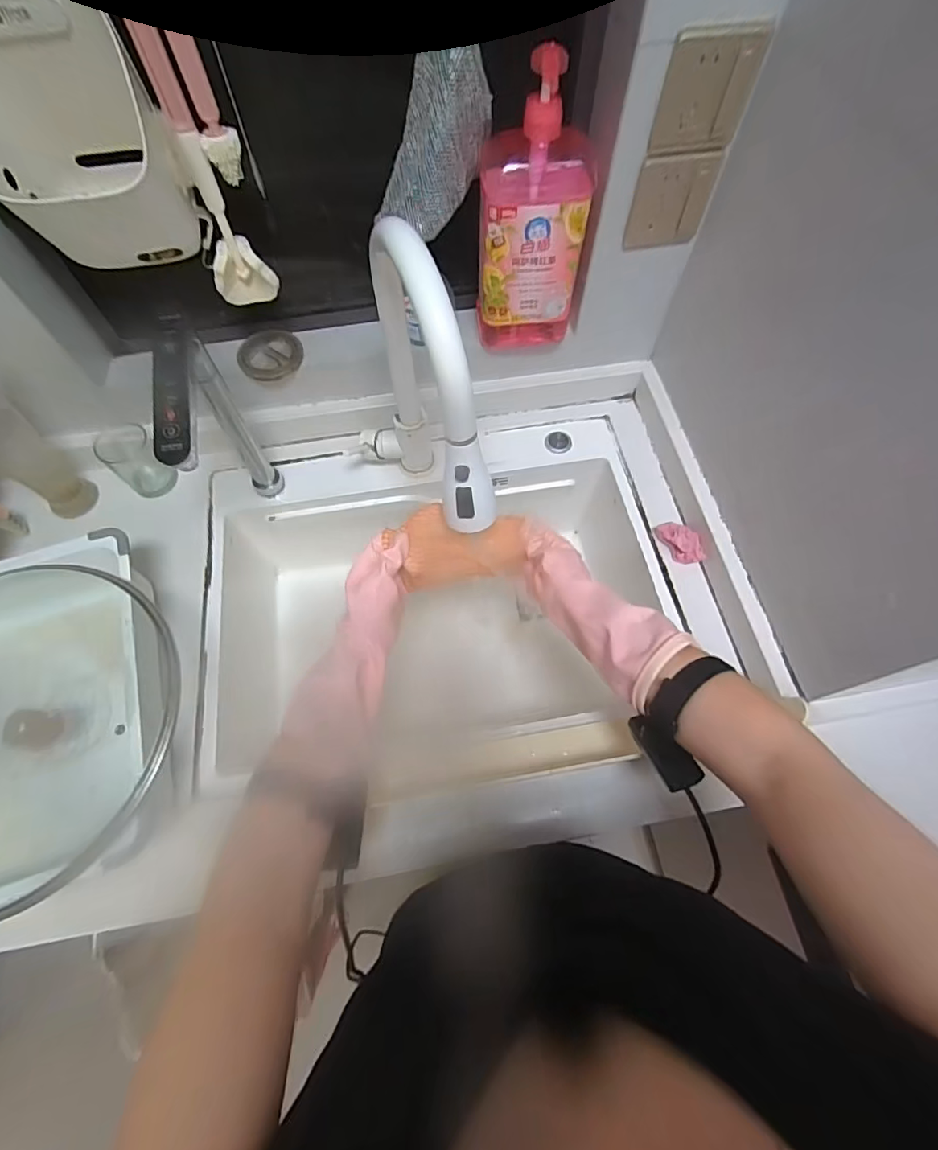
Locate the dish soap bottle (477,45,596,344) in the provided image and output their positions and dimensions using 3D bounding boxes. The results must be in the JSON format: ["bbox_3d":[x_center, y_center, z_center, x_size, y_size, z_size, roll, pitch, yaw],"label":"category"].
[{"bbox_3d":[0.071,-0.377,0.554,0.115,0.279,0.053,1,65,1],"label":"dish soap bottle"}]

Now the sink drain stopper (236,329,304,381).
[{"bbox_3d":[-0.259,-0.290,0.661,0.077,0.021,0.068,7,65,4],"label":"sink drain stopper"}]

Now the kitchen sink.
[{"bbox_3d":[-0.017,0.045,0.743,0.645,0.242,0.491,-9,65,-4],"label":"kitchen sink"}]

